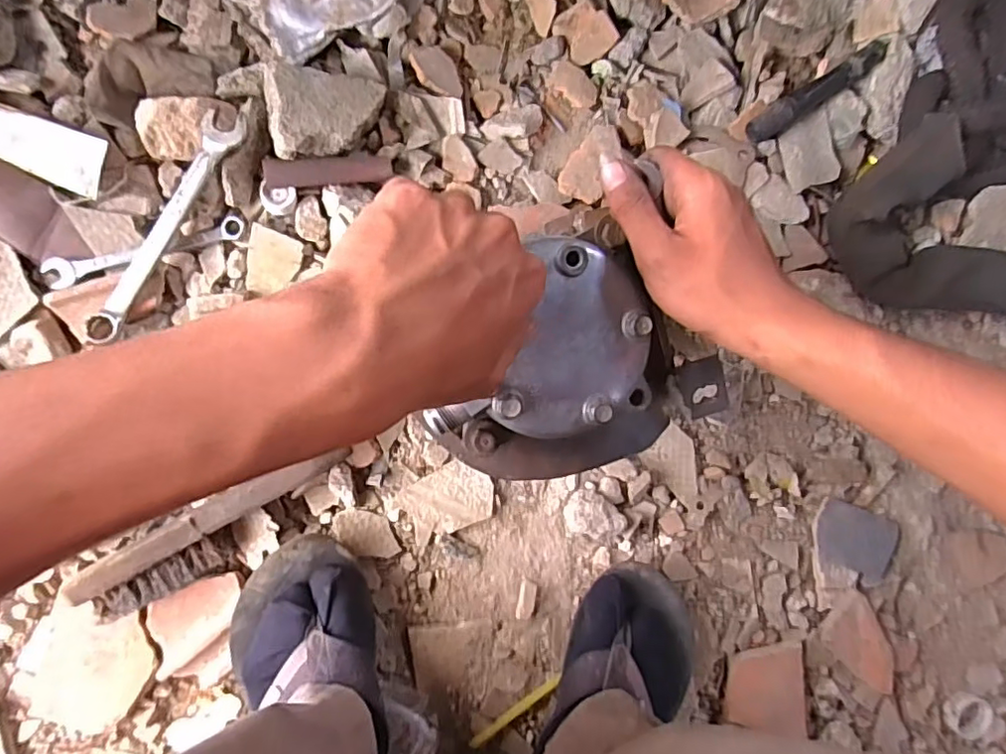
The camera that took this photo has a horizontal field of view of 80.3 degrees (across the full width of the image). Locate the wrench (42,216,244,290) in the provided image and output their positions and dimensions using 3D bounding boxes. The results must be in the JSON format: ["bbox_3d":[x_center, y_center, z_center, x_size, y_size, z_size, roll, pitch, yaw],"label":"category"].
[{"bbox_3d":[-0.288,-0.102,0.482,0.152,0.009,0.024,-16,92,-6],"label":"wrench"}]

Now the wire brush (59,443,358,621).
[{"bbox_3d":[-0.226,0.126,0.474,0.219,0.028,0.053,-28,93,-5],"label":"wire brush"}]

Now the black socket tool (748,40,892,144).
[{"bbox_3d":[0.284,-0.257,0.536,0.143,0.023,0.024,-33,93,-5],"label":"black socket tool"}]

